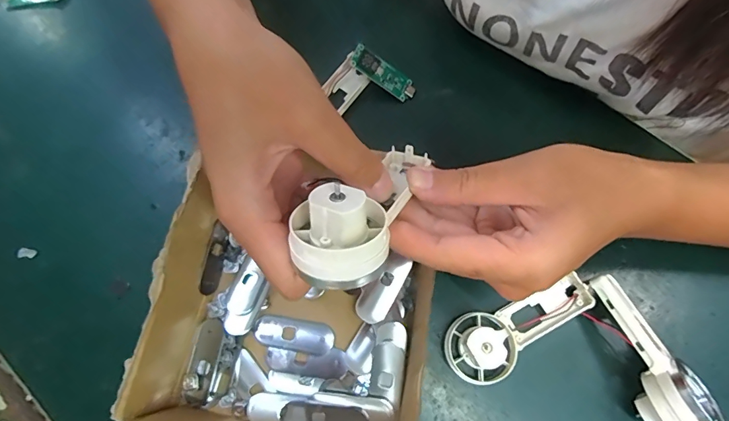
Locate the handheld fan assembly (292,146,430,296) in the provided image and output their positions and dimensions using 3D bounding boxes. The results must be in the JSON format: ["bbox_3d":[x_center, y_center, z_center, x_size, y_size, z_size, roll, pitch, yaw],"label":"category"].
[{"bbox_3d":[0.004,-0.005,0.185,0.038,0.029,0.094,29,34,10],"label":"handheld fan assembly"}]

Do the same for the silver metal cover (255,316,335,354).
[{"bbox_3d":[-0.044,0.077,0.257,0.048,0.004,0.018,7,72,4],"label":"silver metal cover"}]

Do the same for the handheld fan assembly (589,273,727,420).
[{"bbox_3d":[0.159,0.081,0.236,0.037,0.038,0.086,-18,72,-4],"label":"handheld fan assembly"}]

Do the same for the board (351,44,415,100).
[{"bbox_3d":[0.014,-0.099,0.303,0.052,0.004,0.017,30,73,-19],"label":"board"}]

